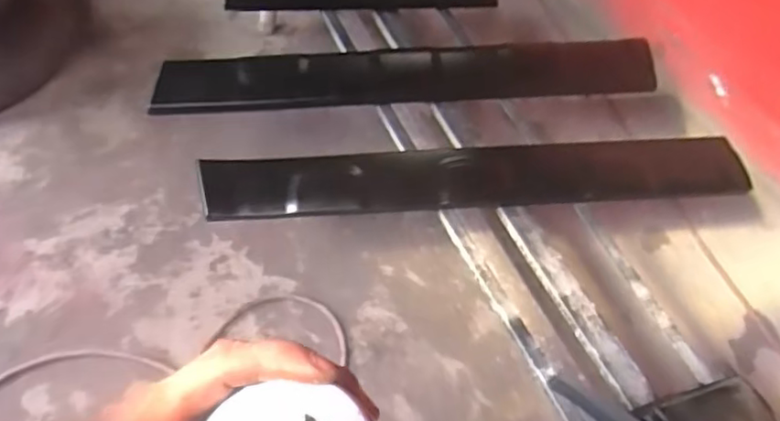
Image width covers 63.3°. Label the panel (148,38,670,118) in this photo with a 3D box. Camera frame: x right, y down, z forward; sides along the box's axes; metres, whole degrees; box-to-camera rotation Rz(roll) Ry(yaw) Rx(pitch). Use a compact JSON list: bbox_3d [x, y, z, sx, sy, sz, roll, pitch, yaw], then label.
[{"bbox_3d":[0.035,-0.288,1.304,1.012,0.041,0.150,-5,59,-5],"label":"panel"}]

